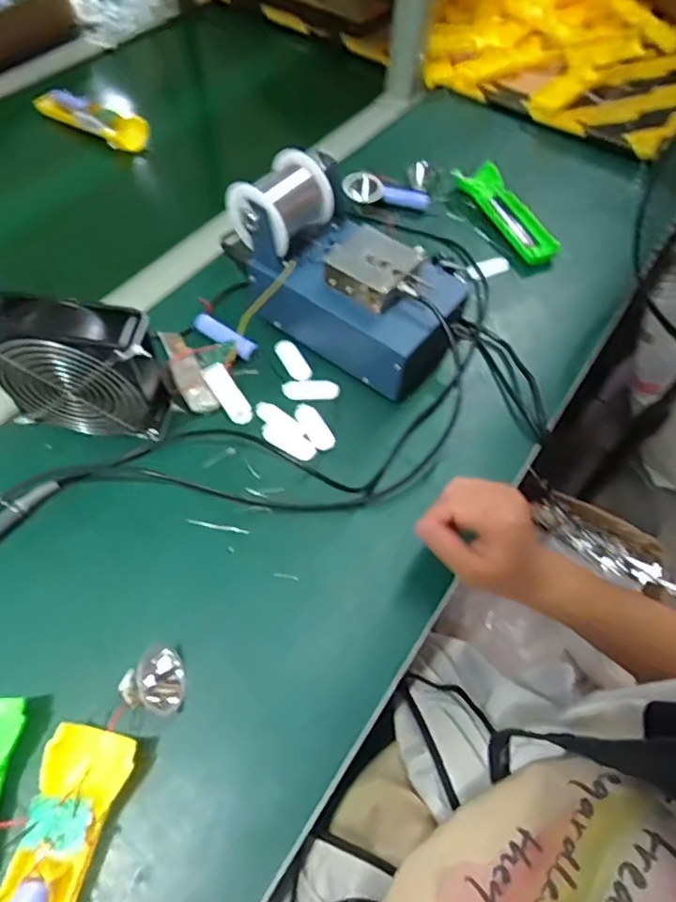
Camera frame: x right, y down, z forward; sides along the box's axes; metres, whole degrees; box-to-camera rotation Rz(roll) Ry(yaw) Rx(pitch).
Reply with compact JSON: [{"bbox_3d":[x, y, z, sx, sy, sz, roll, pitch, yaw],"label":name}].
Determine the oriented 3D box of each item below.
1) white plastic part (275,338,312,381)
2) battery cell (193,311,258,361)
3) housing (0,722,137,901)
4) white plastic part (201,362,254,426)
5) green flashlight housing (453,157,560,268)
[{"bbox_3d":[-0.044,-0.092,0.546,0.021,0.007,0.051,-24,62,-17],"label":"white plastic part"},{"bbox_3d":[-0.111,-0.112,0.543,0.071,0.018,0.018,33,62,16],"label":"battery cell"},{"bbox_3d":[-0.162,0.236,0.314,0.048,0.026,0.141,9,57,2],"label":"housing"},{"bbox_3d":[-0.102,-0.053,0.512,0.021,0.011,0.064,-31,85,-21],"label":"white plastic part"},{"bbox_3d":[0.204,-0.294,0.679,0.052,0.022,0.172,-17,60,-14],"label":"green flashlight housing"}]

